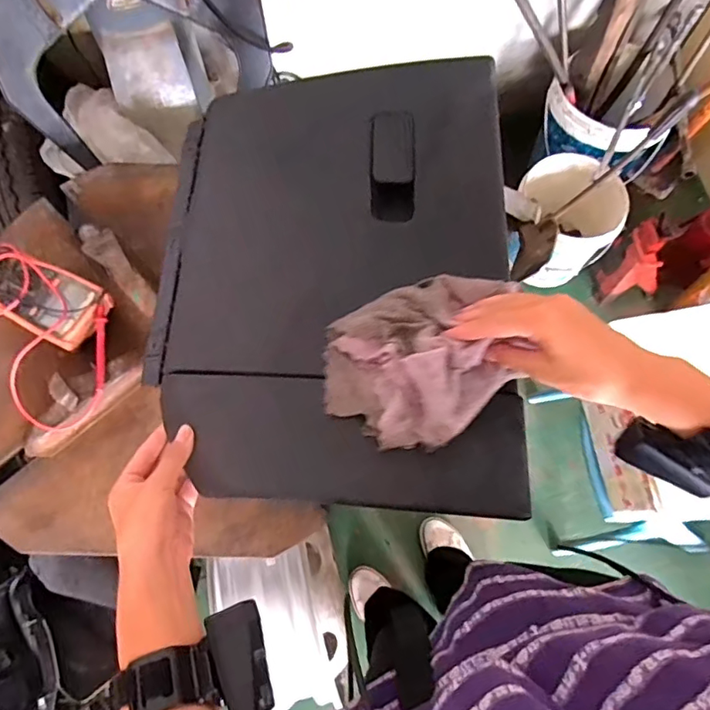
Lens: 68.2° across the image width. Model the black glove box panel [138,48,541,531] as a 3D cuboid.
[{"bbox_3d":[-0.036,-0.085,0.508,0.354,0.046,0.447,-3,68,12],"label":"black glove box panel"}]

